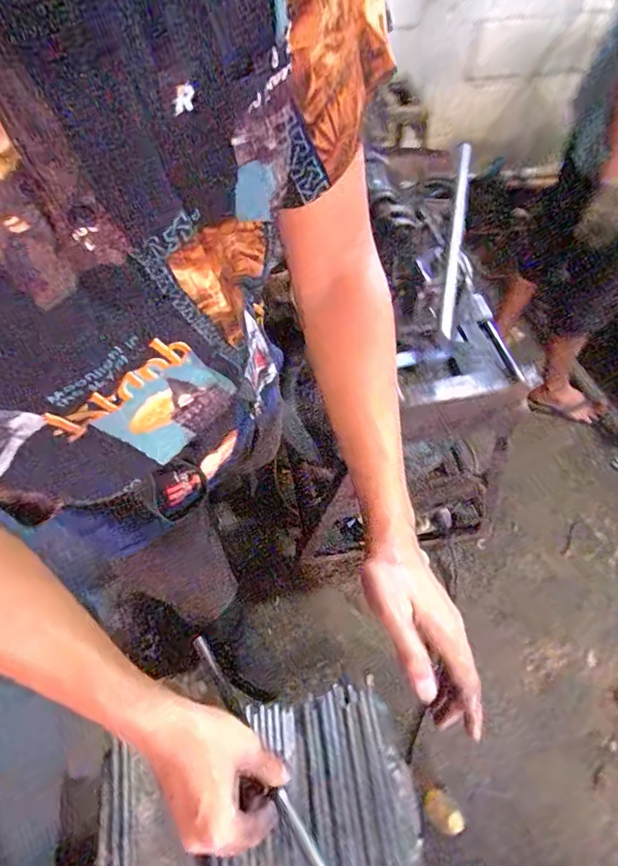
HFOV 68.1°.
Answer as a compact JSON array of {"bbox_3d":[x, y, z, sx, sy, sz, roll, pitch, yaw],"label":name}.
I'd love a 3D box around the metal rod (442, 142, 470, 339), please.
[{"bbox_3d":[0.218,-0.307,0.665,0.016,0.020,0.479,10,58,8],"label":"metal rod"}]

